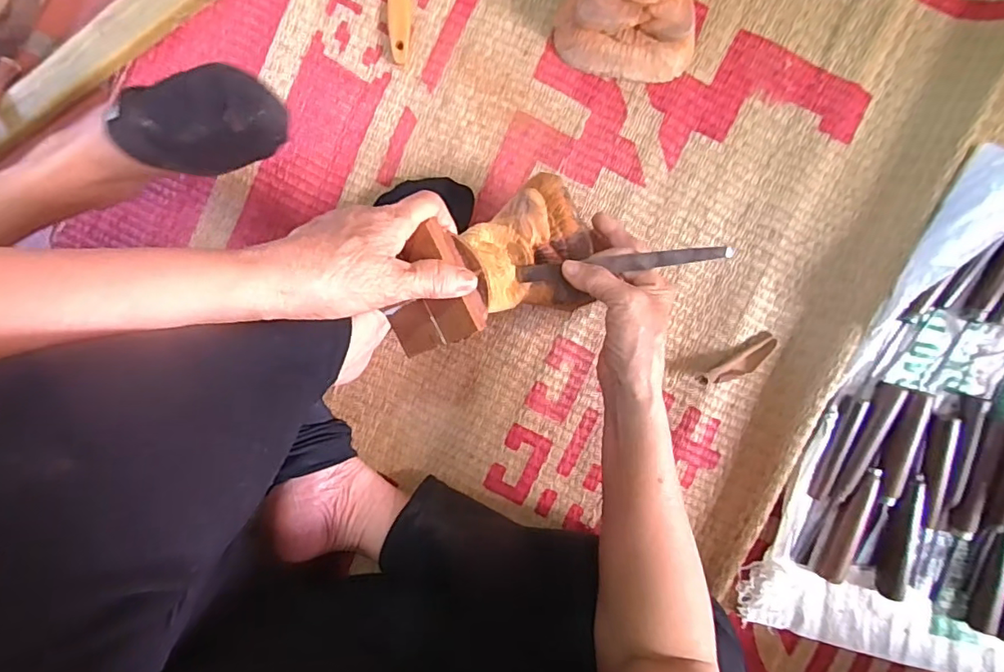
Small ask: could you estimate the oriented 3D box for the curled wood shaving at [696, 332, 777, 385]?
[{"bbox_3d":[0.225,0.027,0.509,0.080,0.019,0.023,-34,94,5],"label":"curled wood shaving"}]

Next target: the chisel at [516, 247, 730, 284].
[{"bbox_3d":[0.096,-0.057,0.431,0.166,0.013,0.016,-6,96,8],"label":"chisel"}]

